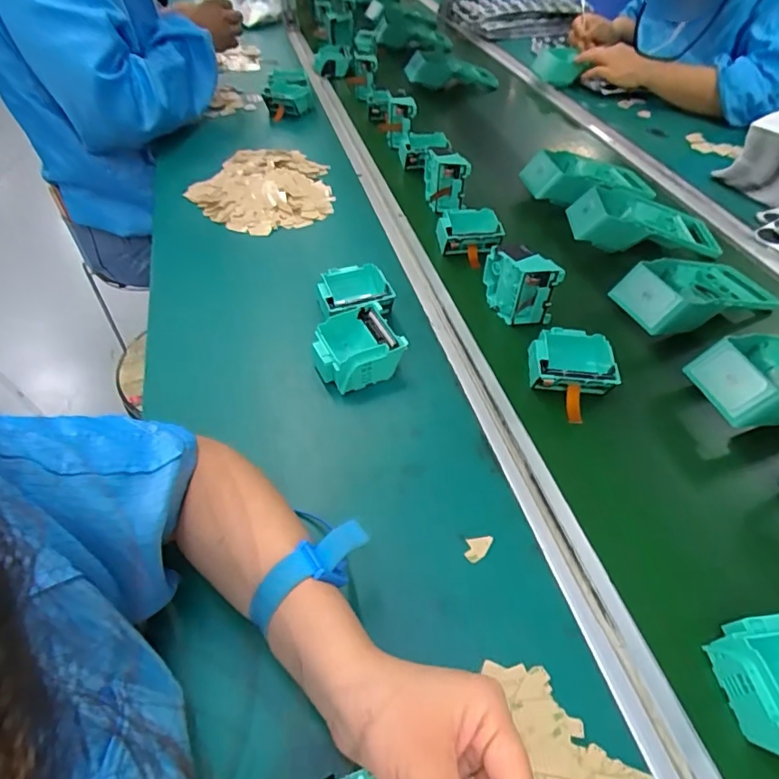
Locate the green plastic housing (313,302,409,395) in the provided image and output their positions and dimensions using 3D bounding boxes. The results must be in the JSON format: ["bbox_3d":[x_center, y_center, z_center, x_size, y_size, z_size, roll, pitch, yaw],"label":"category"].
[{"bbox_3d":[-0.034,-0.041,0.504,0.078,0.042,0.075,-20,53,-17],"label":"green plastic housing"}]

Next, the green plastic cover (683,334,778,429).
[{"bbox_3d":[0.381,-0.012,0.484,0.195,0.055,0.092,-8,50,-8],"label":"green plastic cover"}]

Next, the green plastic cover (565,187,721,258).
[{"bbox_3d":[0.329,-0.217,0.664,0.205,0.053,0.110,3,49,2],"label":"green plastic cover"}]

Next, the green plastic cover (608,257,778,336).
[{"bbox_3d":[0.344,-0.109,0.571,0.183,0.048,0.098,-16,51,-15],"label":"green plastic cover"}]

